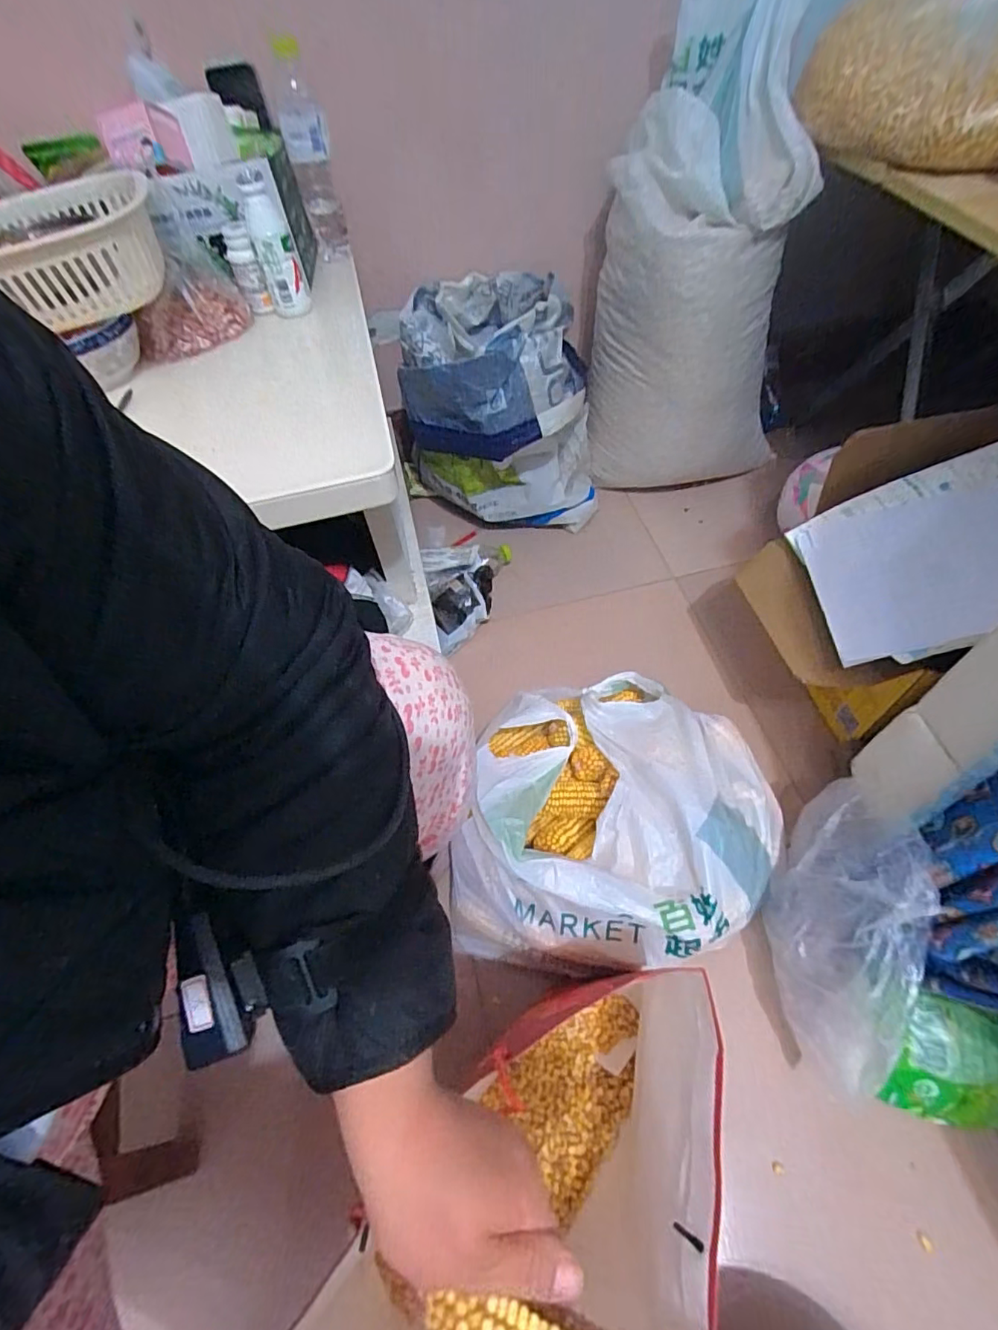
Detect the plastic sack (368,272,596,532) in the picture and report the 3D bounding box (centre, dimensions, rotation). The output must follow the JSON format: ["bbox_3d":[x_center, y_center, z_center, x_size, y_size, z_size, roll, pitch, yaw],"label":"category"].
[{"bbox_3d":[-0.024,-0.486,1.050,0.293,0.387,0.418,-26,57,-12],"label":"plastic sack"}]

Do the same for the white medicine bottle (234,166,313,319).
[{"bbox_3d":[-0.301,-0.560,0.747,0.050,0.152,0.063,-18,55,-6],"label":"white medicine bottle"}]

